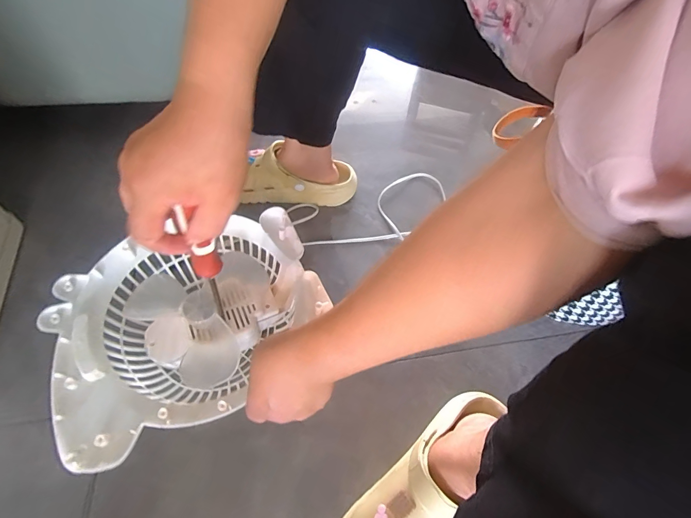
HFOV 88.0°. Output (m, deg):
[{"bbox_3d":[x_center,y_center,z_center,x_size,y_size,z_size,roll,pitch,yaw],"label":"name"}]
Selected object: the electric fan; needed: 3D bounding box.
[{"bbox_3d":[-0.166,0.079,0.420,0.275,0.105,0.218,-22,58,-19],"label":"electric fan"}]

